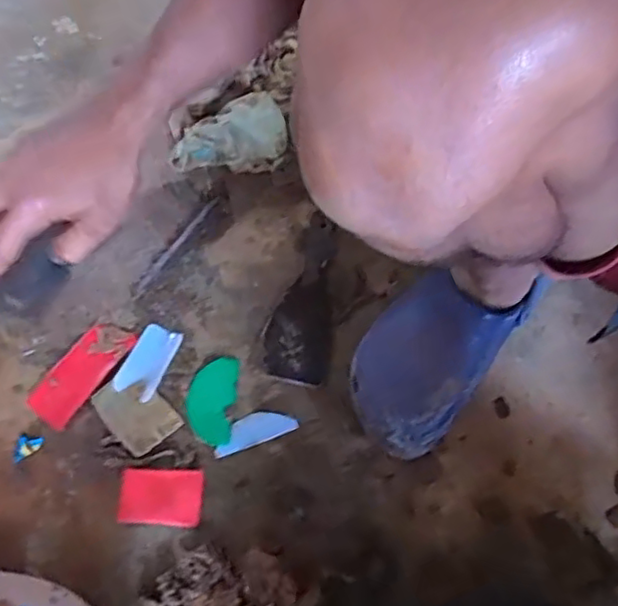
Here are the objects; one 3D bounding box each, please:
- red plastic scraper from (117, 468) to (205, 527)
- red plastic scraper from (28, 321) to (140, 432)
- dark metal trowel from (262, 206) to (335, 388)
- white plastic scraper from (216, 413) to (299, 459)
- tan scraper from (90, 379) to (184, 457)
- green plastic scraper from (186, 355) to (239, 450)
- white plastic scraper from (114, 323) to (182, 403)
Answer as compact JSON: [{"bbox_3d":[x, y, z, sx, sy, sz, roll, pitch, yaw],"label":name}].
[{"bbox_3d":[-0.132,0.173,0.570,0.073,0.004,0.046,-1,75,4],"label":"red plastic scraper"},{"bbox_3d":[-0.220,0.064,0.618,0.052,0.006,0.111,30,67,20],"label":"red plastic scraper"},{"bbox_3d":[-0.004,-0.013,0.643,0.063,0.023,0.182,7,66,4],"label":"dark metal trowel"},{"bbox_3d":[-0.052,0.117,0.593,0.076,0.009,0.027,-18,67,-8],"label":"white plastic scraper"},{"bbox_3d":[-0.163,0.102,0.599,0.054,0.004,0.077,-41,71,-16],"label":"tan scraper"},{"bbox_3d":[-0.092,0.091,0.607,0.044,0.004,0.085,6,66,3],"label":"green plastic scraper"},{"bbox_3d":[-0.155,0.056,0.617,0.040,0.005,0.074,19,67,9],"label":"white plastic scraper"}]

